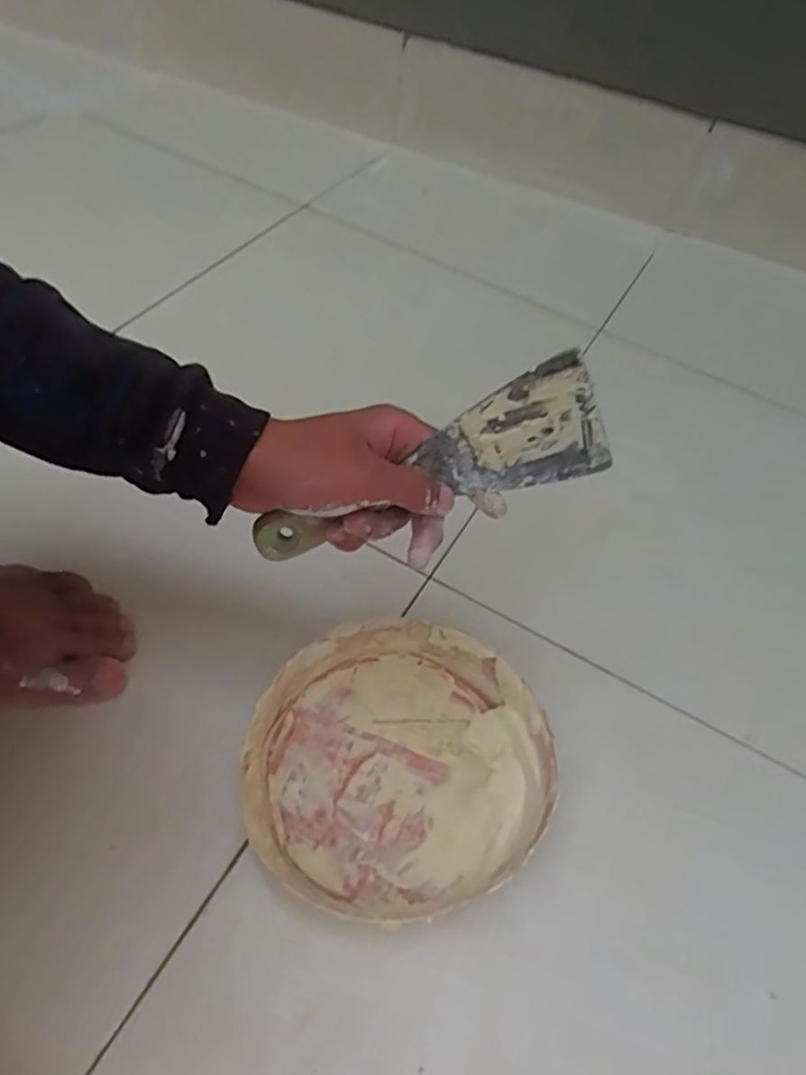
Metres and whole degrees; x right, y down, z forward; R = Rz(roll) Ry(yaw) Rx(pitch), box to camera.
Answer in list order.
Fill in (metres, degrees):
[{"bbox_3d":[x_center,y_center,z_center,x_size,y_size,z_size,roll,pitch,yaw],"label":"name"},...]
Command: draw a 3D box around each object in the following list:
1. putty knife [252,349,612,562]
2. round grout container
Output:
[{"bbox_3d":[0.013,-0.031,0.377,0.200,0.066,0.018,-22,19,4],"label":"putty knife"},{"bbox_3d":[-0.001,0.140,0.421,0.172,0.053,0.173,0,55,0],"label":"round grout container"}]

